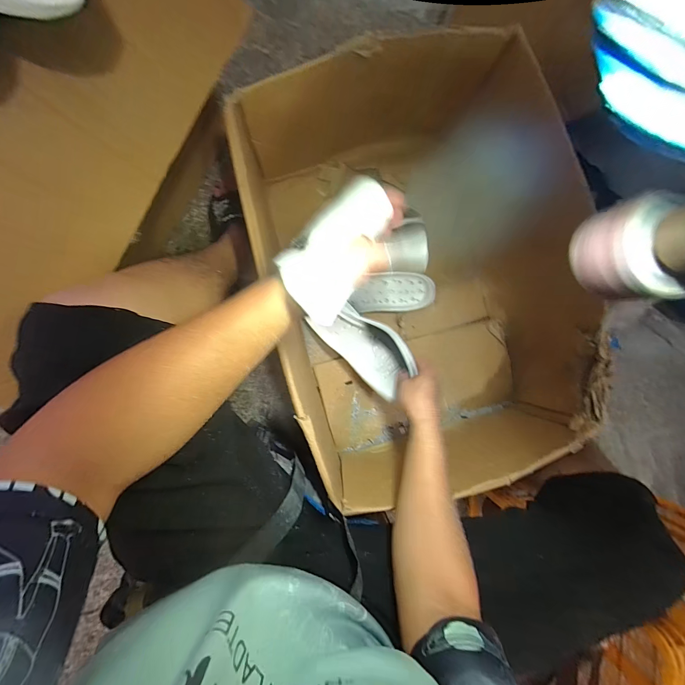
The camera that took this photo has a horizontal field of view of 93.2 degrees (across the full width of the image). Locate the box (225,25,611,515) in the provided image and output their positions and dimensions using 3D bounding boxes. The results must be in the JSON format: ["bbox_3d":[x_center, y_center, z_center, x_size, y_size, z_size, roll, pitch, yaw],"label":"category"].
[{"bbox_3d":[0.129,-0.120,0.637,0.513,0.305,0.700,-15,94,-6],"label":"box"}]

